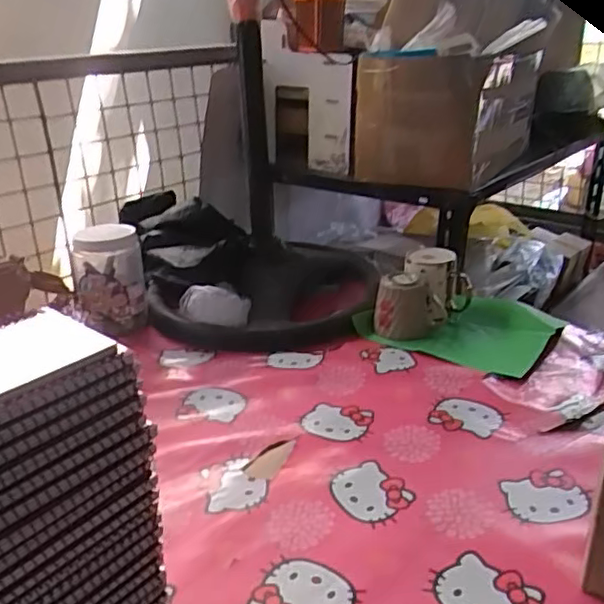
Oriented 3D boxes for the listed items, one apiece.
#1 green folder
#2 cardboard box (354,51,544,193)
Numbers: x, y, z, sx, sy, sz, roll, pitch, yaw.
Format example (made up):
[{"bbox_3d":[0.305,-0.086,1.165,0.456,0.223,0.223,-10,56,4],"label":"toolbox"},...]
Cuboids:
[{"bbox_3d":[0.241,0.034,0.954,0.252,0.021,0.211,16,30,37],"label":"green folder"},{"bbox_3d":[0.261,-0.344,1.168,0.239,0.203,0.290,16,29,36],"label":"cardboard box"}]

